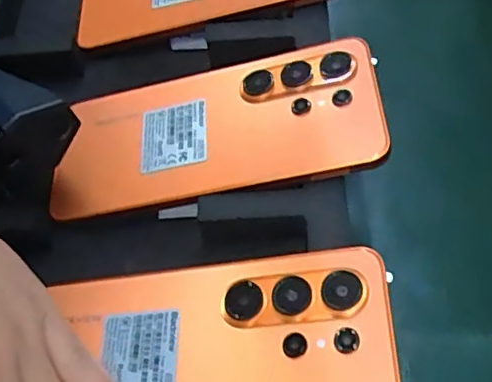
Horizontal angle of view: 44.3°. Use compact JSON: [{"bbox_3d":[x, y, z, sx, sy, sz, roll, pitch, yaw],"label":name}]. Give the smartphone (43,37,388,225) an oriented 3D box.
[{"bbox_3d":[-0.016,-0.030,0.302,0.164,0.007,0.074,-12,57,10],"label":"smartphone"}]

